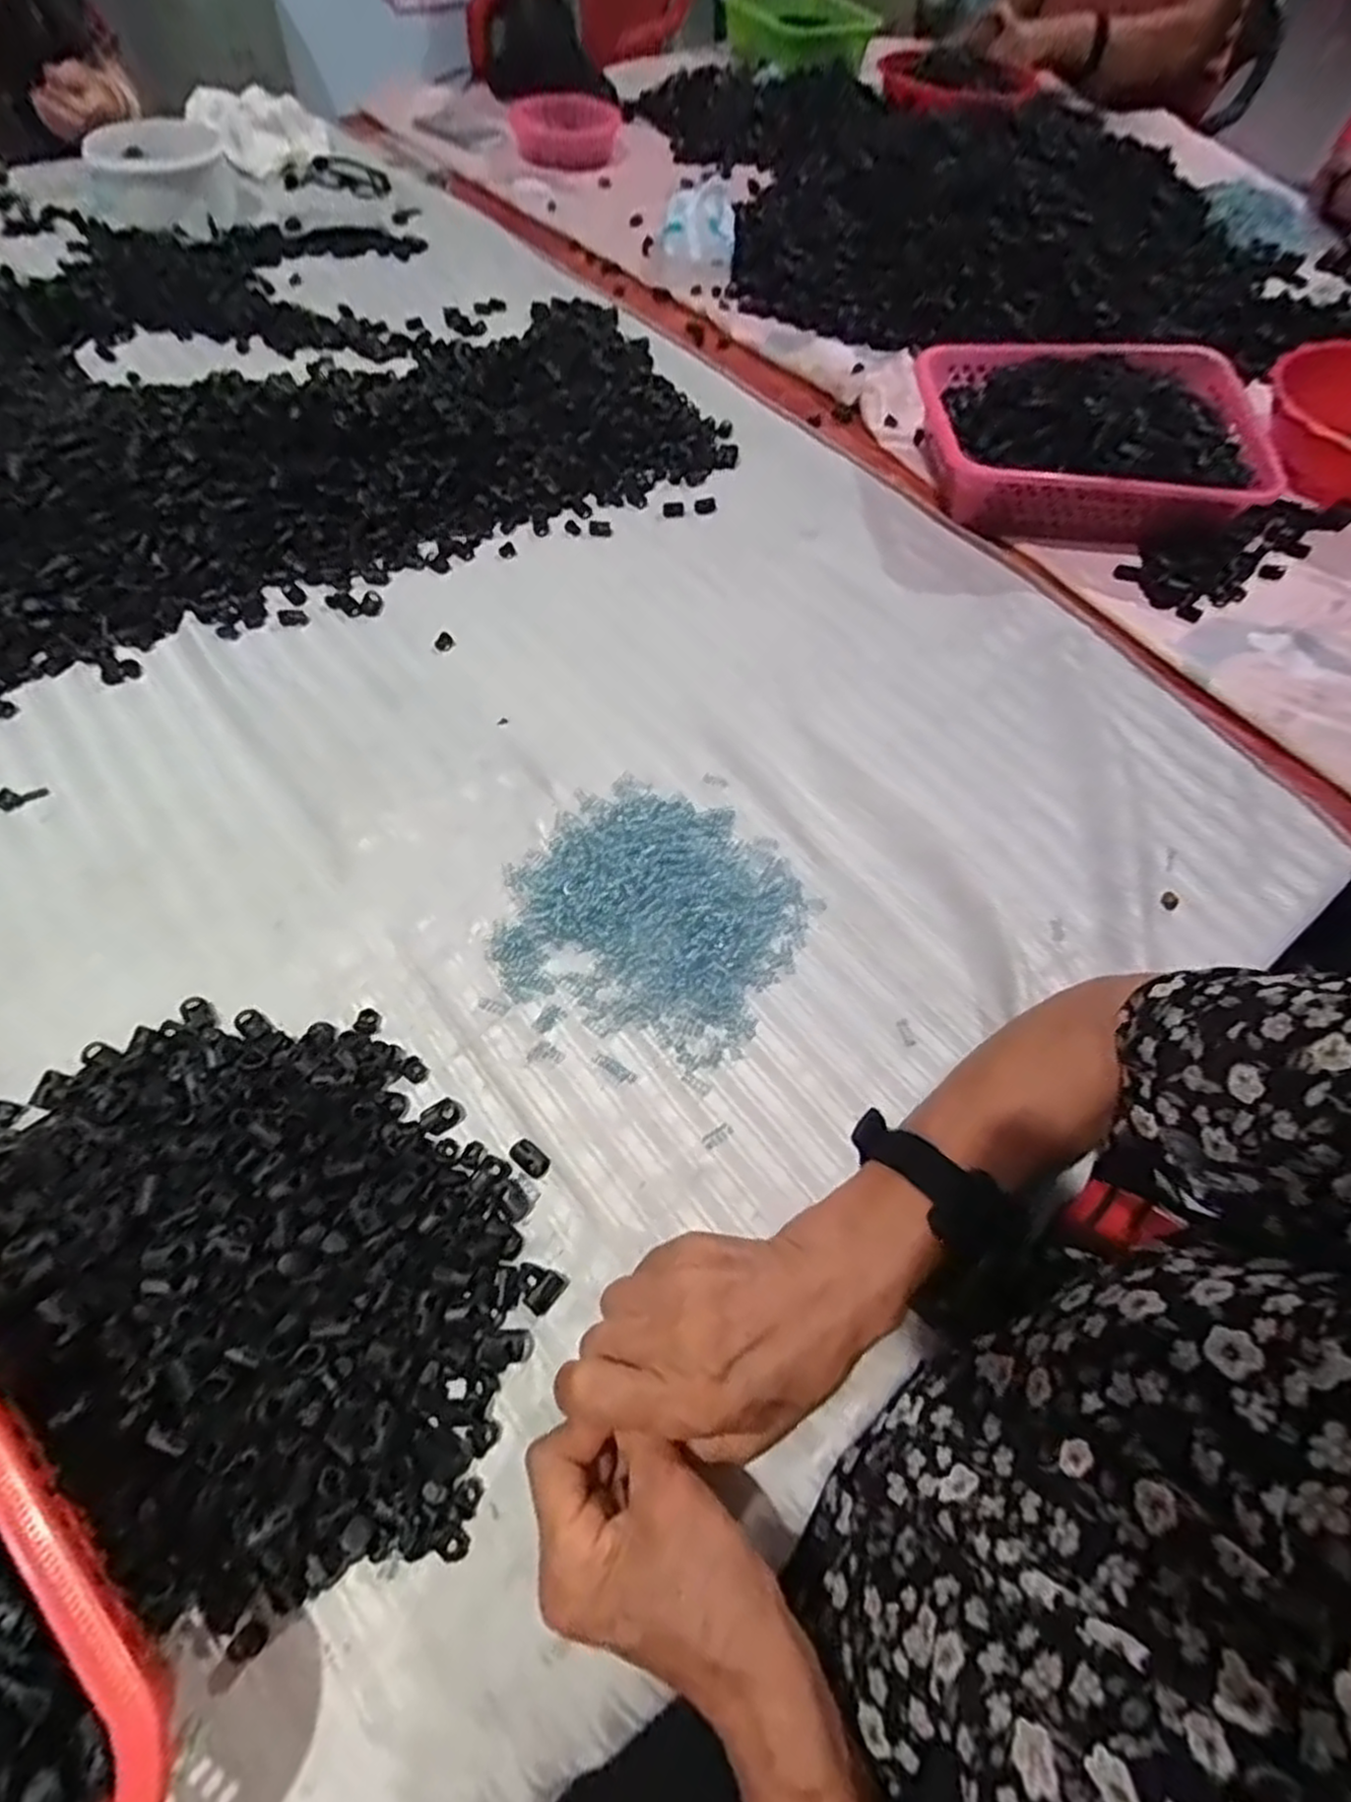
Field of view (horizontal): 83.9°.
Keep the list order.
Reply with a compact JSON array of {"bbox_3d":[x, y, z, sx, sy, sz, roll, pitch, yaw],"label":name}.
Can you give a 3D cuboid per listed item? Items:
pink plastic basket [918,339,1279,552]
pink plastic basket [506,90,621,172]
[{"bbox_3d":[0.424,-0.468,0.767,0.363,0.103,0.229,-4,60,-6],"label":"pink plastic basket"},{"bbox_3d":[-0.167,-1.167,1.144,0.166,0.055,0.121,-4,60,-6],"label":"pink plastic basket"}]

